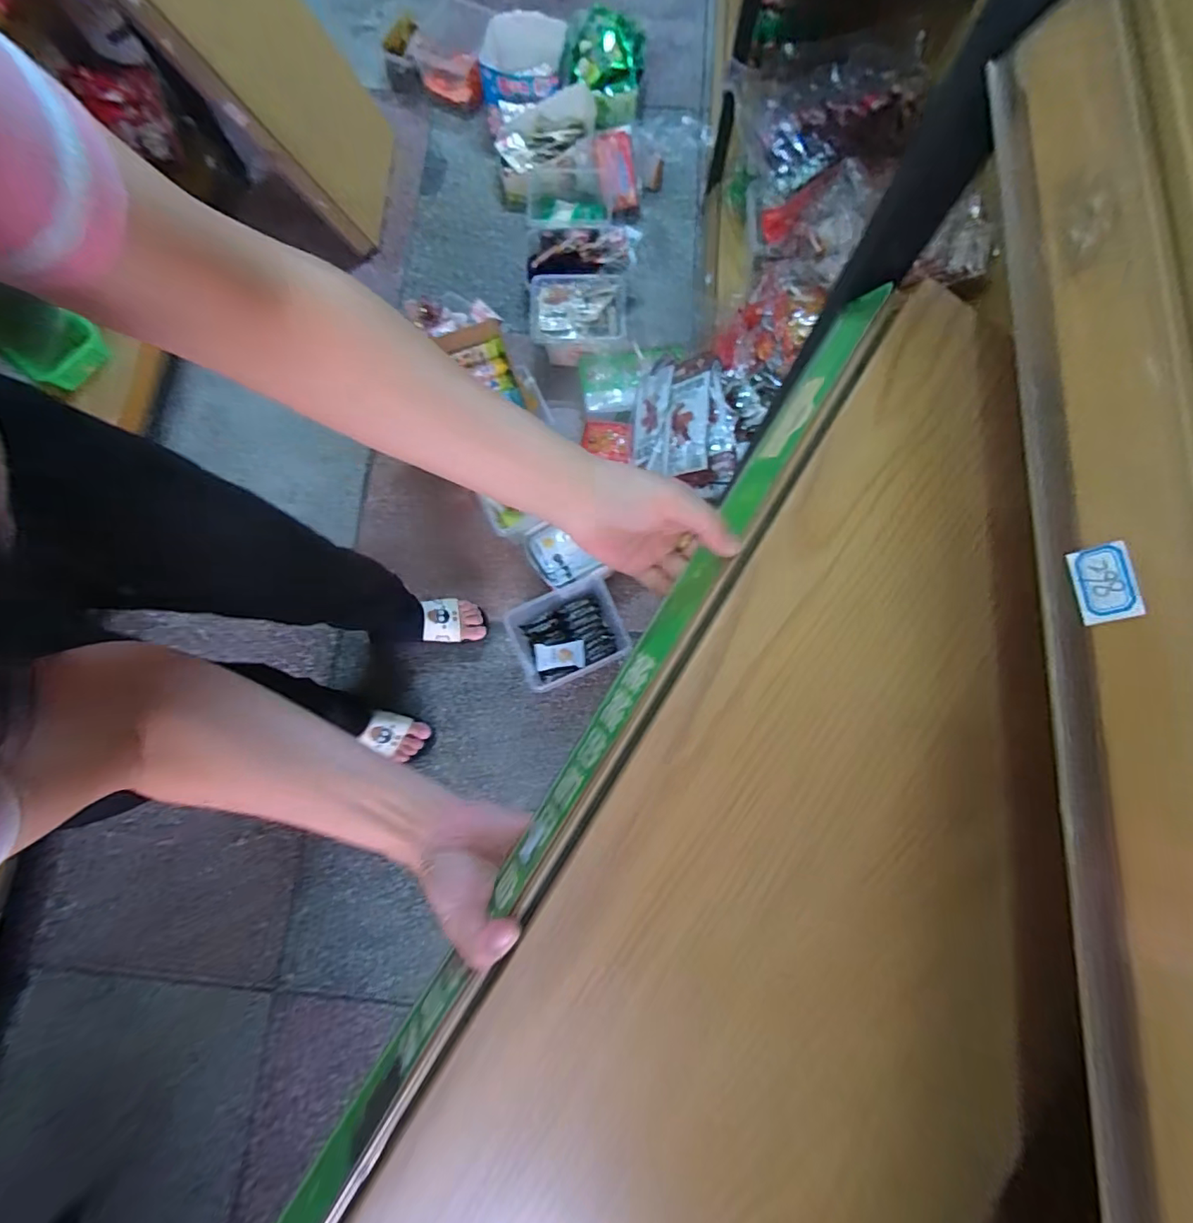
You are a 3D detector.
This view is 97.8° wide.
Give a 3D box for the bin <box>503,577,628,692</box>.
[{"bbox_3d":[-0.058,0.050,0.993,0.215,0.106,0.168,-24,79,-4],"label":"bin"}]

